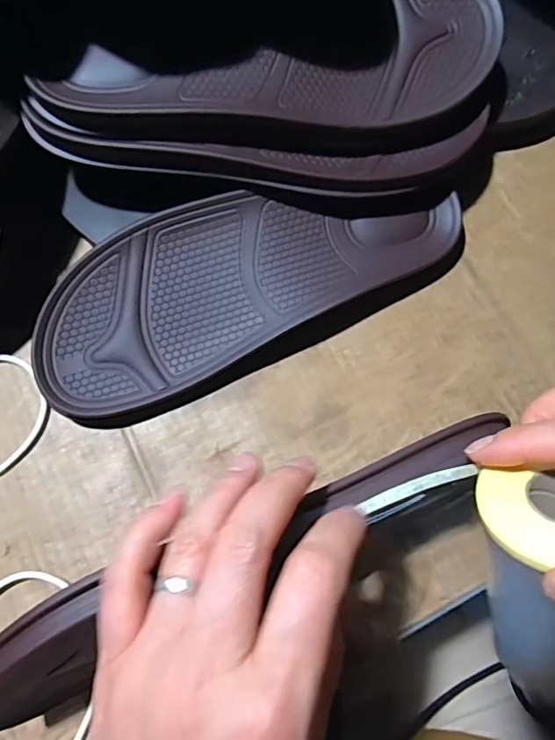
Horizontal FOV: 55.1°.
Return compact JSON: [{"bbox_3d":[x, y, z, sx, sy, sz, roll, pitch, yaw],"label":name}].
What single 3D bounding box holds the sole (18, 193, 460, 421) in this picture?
[{"bbox_3d":[-0.016,-0.056,0.322,0.266,0.035,0.103,-27,74,-8],"label":"sole"}]

